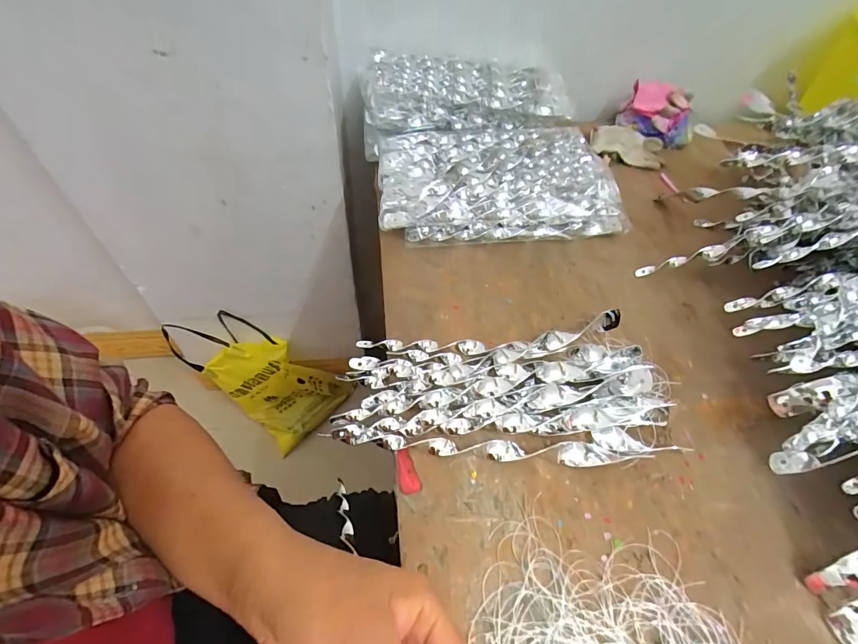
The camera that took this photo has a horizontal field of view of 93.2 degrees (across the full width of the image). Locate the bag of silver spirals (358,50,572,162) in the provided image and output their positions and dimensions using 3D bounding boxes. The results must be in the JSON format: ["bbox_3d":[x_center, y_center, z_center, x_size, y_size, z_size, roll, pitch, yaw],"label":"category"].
[{"bbox_3d":[0.060,-0.353,0.624,0.329,0.071,0.150,-15,54,-15],"label":"bag of silver spirals"}]

